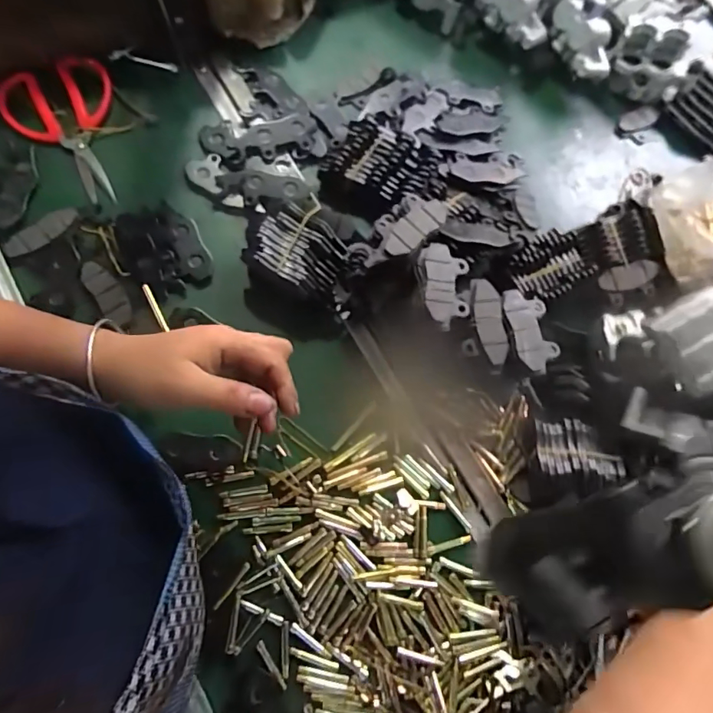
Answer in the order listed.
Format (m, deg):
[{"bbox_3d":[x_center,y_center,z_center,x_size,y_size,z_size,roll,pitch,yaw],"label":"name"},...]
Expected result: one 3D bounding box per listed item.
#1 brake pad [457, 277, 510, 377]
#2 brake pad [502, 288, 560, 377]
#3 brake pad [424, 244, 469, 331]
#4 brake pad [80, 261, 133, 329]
[{"bbox_3d":[0.108,-0.027,0.418,0.037,0.016,0.077,-2,74,-8],"label":"brake pad"},{"bbox_3d":[0.148,-0.023,0.415,0.039,0.013,0.074,-9,75,-10],"label":"brake pad"},{"bbox_3d":[0.075,-0.059,0.415,0.038,0.013,0.076,8,73,-5],"label":"brake pad"},{"bbox_3d":[-0.232,-0.059,0.459,0.027,0.005,0.071,-35,79,-10],"label":"brake pad"}]

